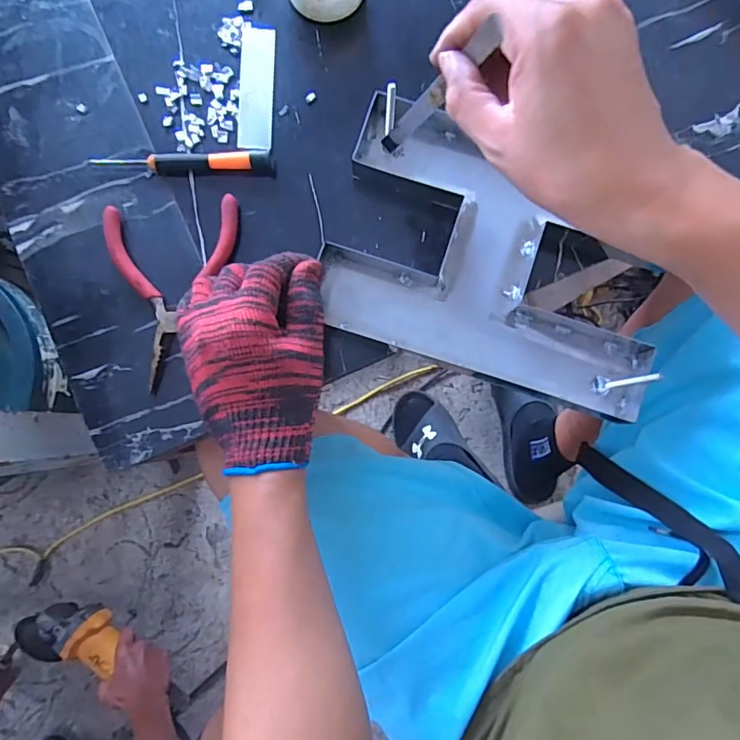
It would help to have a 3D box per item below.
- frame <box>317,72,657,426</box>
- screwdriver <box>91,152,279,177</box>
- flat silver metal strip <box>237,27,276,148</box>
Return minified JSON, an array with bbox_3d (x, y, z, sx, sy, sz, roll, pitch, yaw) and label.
[{"bbox_3d":[0.098,-0.087,0.391,0.255,0.024,0.182,19,84,2],"label":"frame"},{"bbox_3d":[-0.145,-0.162,0.400,0.139,0.012,0.015,0,84,0],"label":"screwdriver"},{"bbox_3d":[-0.091,-0.226,0.414,0.027,0.004,0.102,1,84,0],"label":"flat silver metal strip"}]

